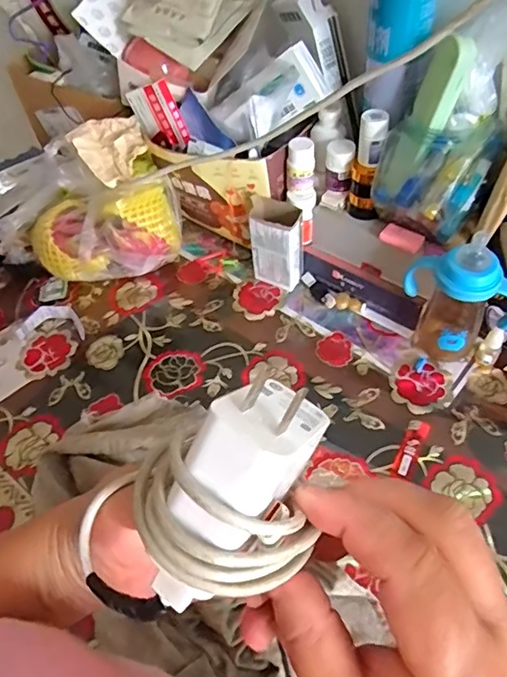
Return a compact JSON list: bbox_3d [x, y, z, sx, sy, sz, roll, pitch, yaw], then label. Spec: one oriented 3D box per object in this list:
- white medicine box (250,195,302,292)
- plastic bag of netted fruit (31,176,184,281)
[{"bbox_3d":[0.032,-0.124,0.714,0.064,0.131,0.043,29,59,25],"label":"white medicine box"},{"bbox_3d":[-0.209,-0.156,0.739,0.208,0.095,0.107,-9,51,-3],"label":"plastic bag of netted fruit"}]

